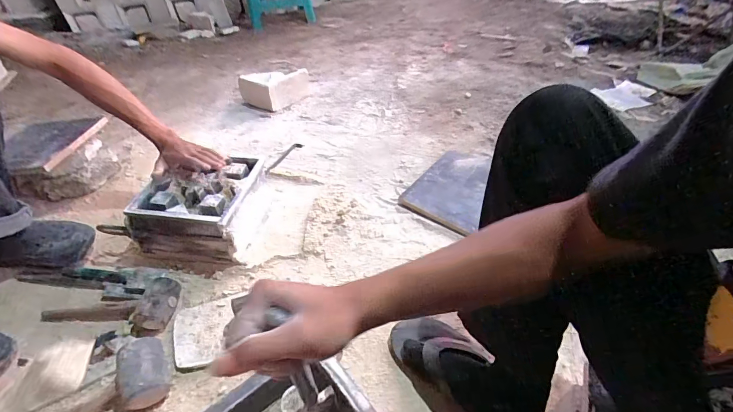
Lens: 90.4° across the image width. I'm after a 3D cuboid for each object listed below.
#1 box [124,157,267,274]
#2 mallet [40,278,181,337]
[{"bbox_3d":[-0.368,0.009,0.816,0.215,0.128,0.234,5,44,8],"label":"box"},{"bbox_3d":[-0.501,0.195,0.683,0.277,0.059,0.089,-6,44,-4],"label":"mallet"}]

